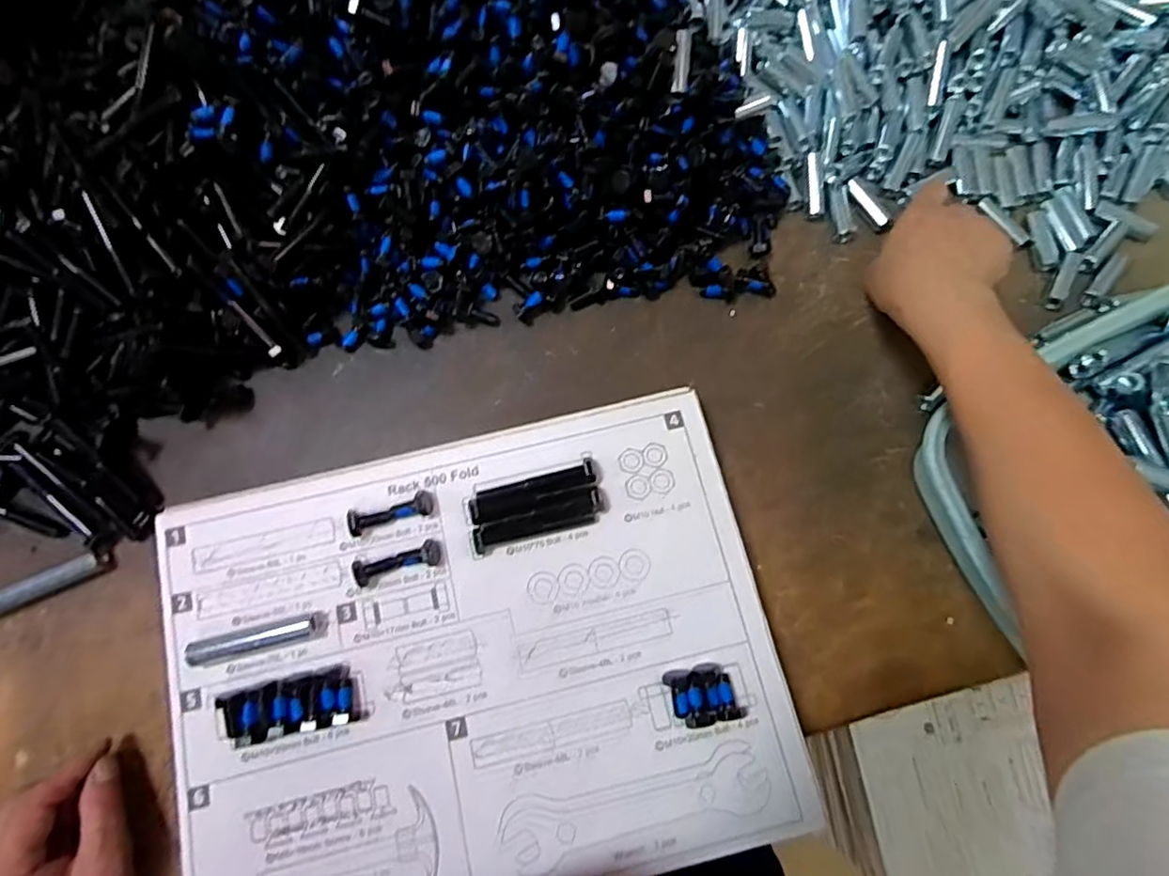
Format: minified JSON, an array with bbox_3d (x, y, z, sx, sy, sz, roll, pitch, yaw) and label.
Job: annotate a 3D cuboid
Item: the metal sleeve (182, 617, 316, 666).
[{"bbox_3d":[-0.205,0.124,0.355,0.074,0.014,0.013,-14,77,-4],"label":"metal sleeve"}]

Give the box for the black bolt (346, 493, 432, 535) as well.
[{"bbox_3d":[-0.126,0.049,0.373,0.055,0.015,0.015,-14,77,-4],"label":"black bolt"}]

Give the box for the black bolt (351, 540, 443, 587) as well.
[{"bbox_3d":[-0.122,0.081,0.370,0.058,0.014,0.016,-14,77,-4],"label":"black bolt"}]

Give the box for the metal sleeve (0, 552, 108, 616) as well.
[{"bbox_3d":[-0.374,0.103,0.388,0.094,0.011,0.015,-23,78,-6],"label":"metal sleeve"}]

